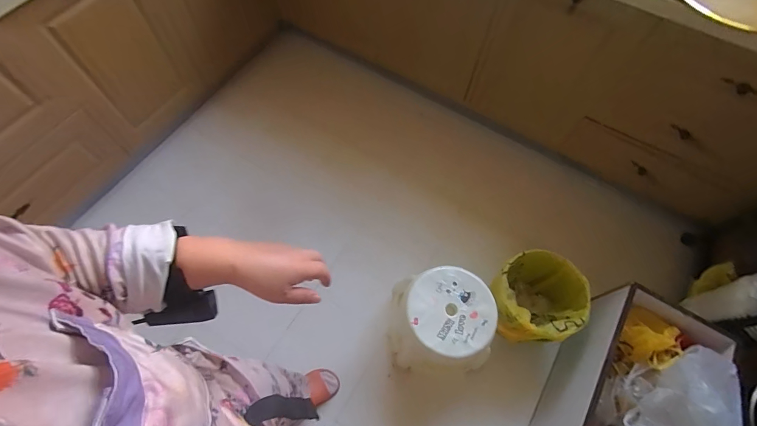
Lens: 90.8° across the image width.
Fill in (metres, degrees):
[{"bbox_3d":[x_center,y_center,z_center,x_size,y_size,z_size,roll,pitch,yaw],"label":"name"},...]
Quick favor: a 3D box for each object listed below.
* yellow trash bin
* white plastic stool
[{"bbox_3d":[0.471,0.272,1.160,0.282,0.206,0.254,-15,66,-8],"label":"yellow trash bin"},{"bbox_3d":[0.186,0.332,1.151,0.285,0.250,0.261,0,65,-2],"label":"white plastic stool"}]

